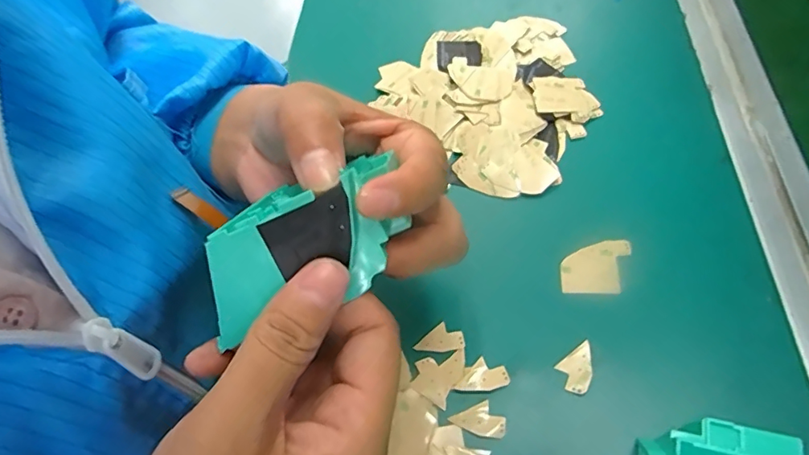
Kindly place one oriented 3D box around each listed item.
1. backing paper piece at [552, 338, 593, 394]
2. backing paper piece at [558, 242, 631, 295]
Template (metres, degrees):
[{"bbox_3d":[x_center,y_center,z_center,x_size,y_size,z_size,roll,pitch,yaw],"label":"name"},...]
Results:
[{"bbox_3d":[0.086,0.070,0.250,0.023,0.004,0.018,-36,61,-8],"label":"backing paper piece"},{"bbox_3d":[0.104,0.022,0.277,0.038,0.004,0.030,-3,58,7],"label":"backing paper piece"}]

